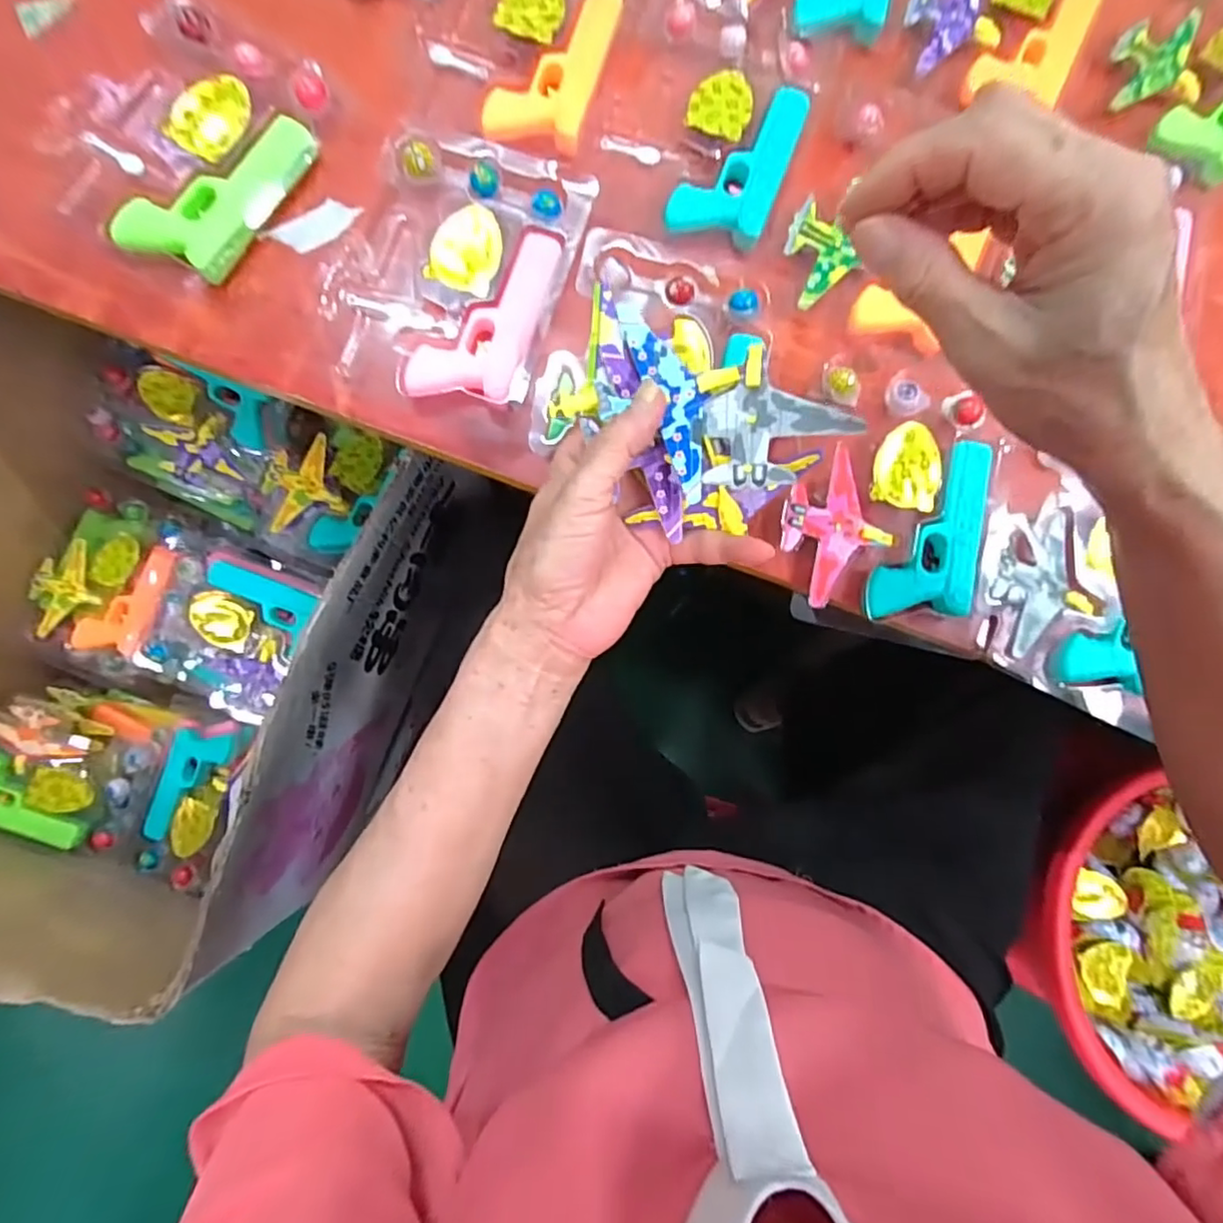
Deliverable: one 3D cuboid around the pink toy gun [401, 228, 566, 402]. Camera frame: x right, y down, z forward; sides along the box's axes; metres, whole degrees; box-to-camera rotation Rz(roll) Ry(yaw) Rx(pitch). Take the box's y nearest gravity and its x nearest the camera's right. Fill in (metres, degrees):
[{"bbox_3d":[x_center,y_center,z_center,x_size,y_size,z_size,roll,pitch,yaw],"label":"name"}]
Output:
[{"bbox_3d":[-0.071,-0.174,0.366,0.059,0.011,0.122,24,83,0],"label":"pink toy gun"}]

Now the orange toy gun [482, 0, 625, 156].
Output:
[{"bbox_3d":[-0.036,-0.343,0.386,0.058,0.007,0.119,17,83,-1],"label":"orange toy gun"}]

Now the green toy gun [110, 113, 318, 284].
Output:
[{"bbox_3d":[-0.233,-0.251,0.363,0.056,0.018,0.117,32,83,1],"label":"green toy gun"}]

